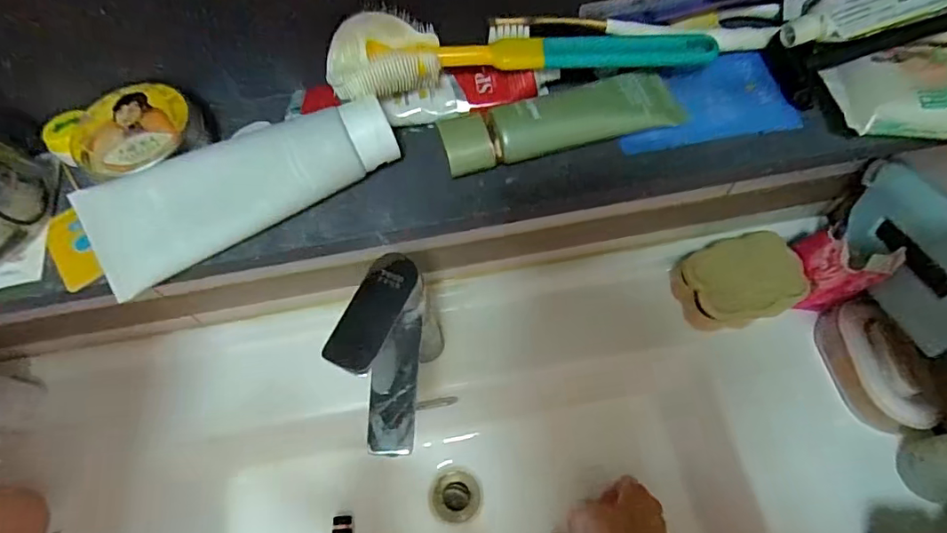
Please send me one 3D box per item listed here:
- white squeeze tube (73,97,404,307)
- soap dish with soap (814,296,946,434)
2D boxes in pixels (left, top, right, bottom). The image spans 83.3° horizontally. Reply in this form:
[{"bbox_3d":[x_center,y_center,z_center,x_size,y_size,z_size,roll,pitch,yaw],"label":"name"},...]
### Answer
[{"bbox_3d":[-0.120,-0.044,0.277,0.160,0.035,0.046,-25,64,-9],"label":"white squeeze tube"},{"bbox_3d":[0.408,0.102,0.545,0.064,0.057,0.133,-4,63,2],"label":"soap dish with soap"}]

